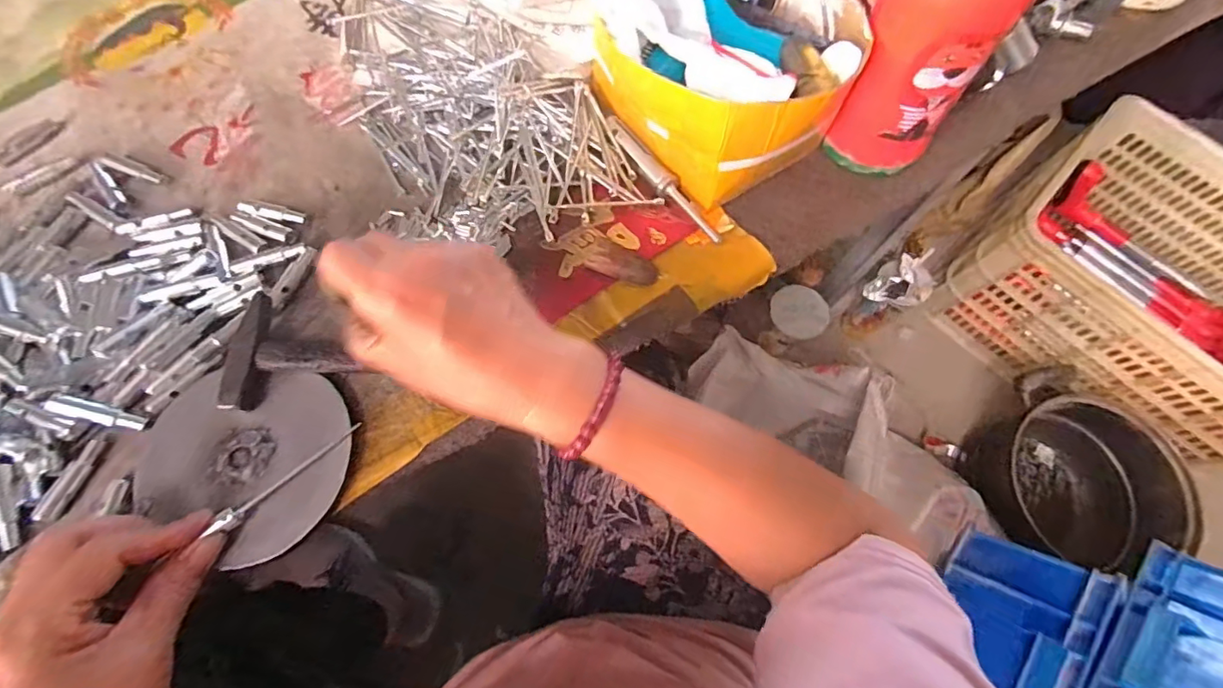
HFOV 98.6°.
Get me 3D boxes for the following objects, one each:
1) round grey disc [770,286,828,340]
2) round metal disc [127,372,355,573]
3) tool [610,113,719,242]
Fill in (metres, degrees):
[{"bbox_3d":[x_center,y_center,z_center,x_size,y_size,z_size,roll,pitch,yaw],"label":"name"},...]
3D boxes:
[{"bbox_3d":[0.290,-0.049,0.812,0.088,0.007,0.077,18,110,4],"label":"round grey disc"},{"bbox_3d":[-0.227,0.066,0.326,0.126,0.009,0.110,26,73,7],"label":"round metal disc"},{"bbox_3d":[0.037,-0.126,0.396,0.018,0.011,0.131,-37,76,-13],"label":"tool"}]

